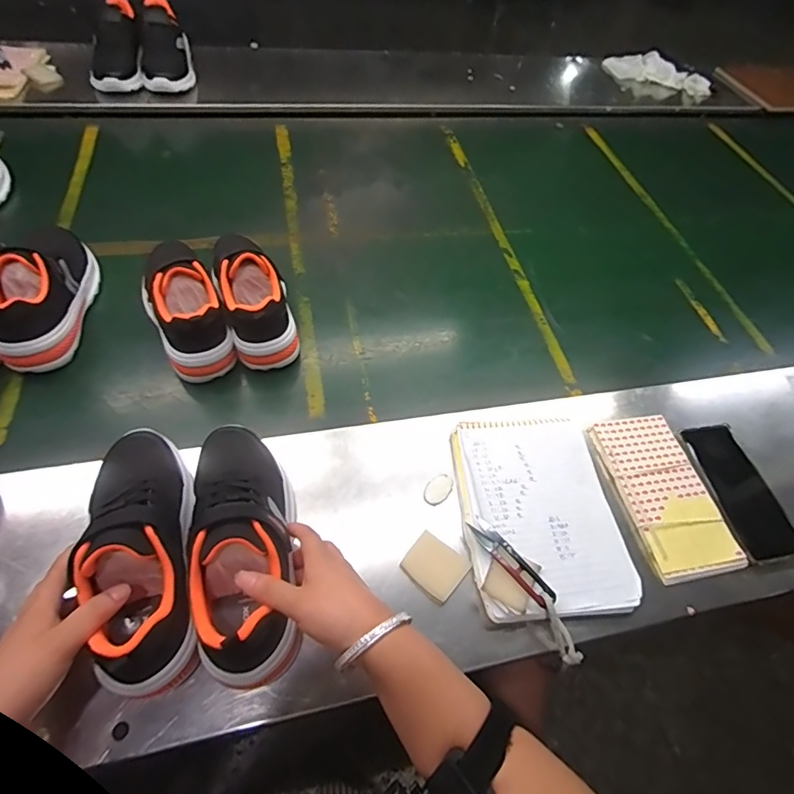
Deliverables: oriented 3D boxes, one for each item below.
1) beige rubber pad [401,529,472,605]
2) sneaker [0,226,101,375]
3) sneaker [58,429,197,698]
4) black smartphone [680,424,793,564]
[{"bbox_3d":[0.036,0.165,0.465,0.056,0.004,0.048,38,70,16],"label":"beige rubber pad"},{"bbox_3d":[-0.438,-0.136,0.598,0.080,0.121,0.209,-1,55,-8],"label":"sneaker"},{"bbox_3d":[-0.214,0.117,0.401,0.073,0.086,0.222,-12,51,-15],"label":"sneaker"},{"bbox_3d":[0.400,0.106,0.551,0.086,0.017,0.159,-2,57,-16],"label":"black smartphone"}]

